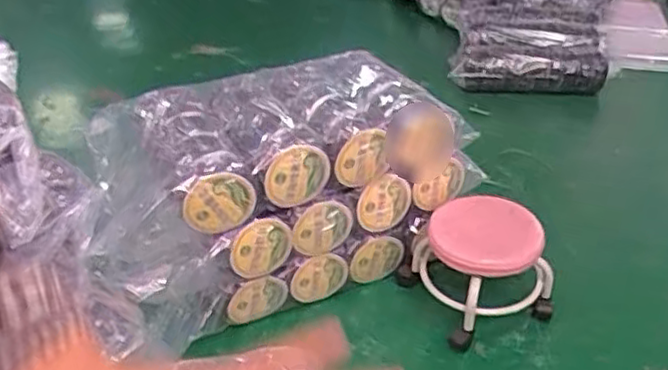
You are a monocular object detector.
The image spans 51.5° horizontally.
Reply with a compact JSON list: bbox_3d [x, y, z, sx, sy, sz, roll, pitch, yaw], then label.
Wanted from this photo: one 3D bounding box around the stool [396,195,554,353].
[{"bbox_3d":[0.355,0.197,1.720,0.300,0.261,0.276,-1,34,1],"label":"stool"}]

